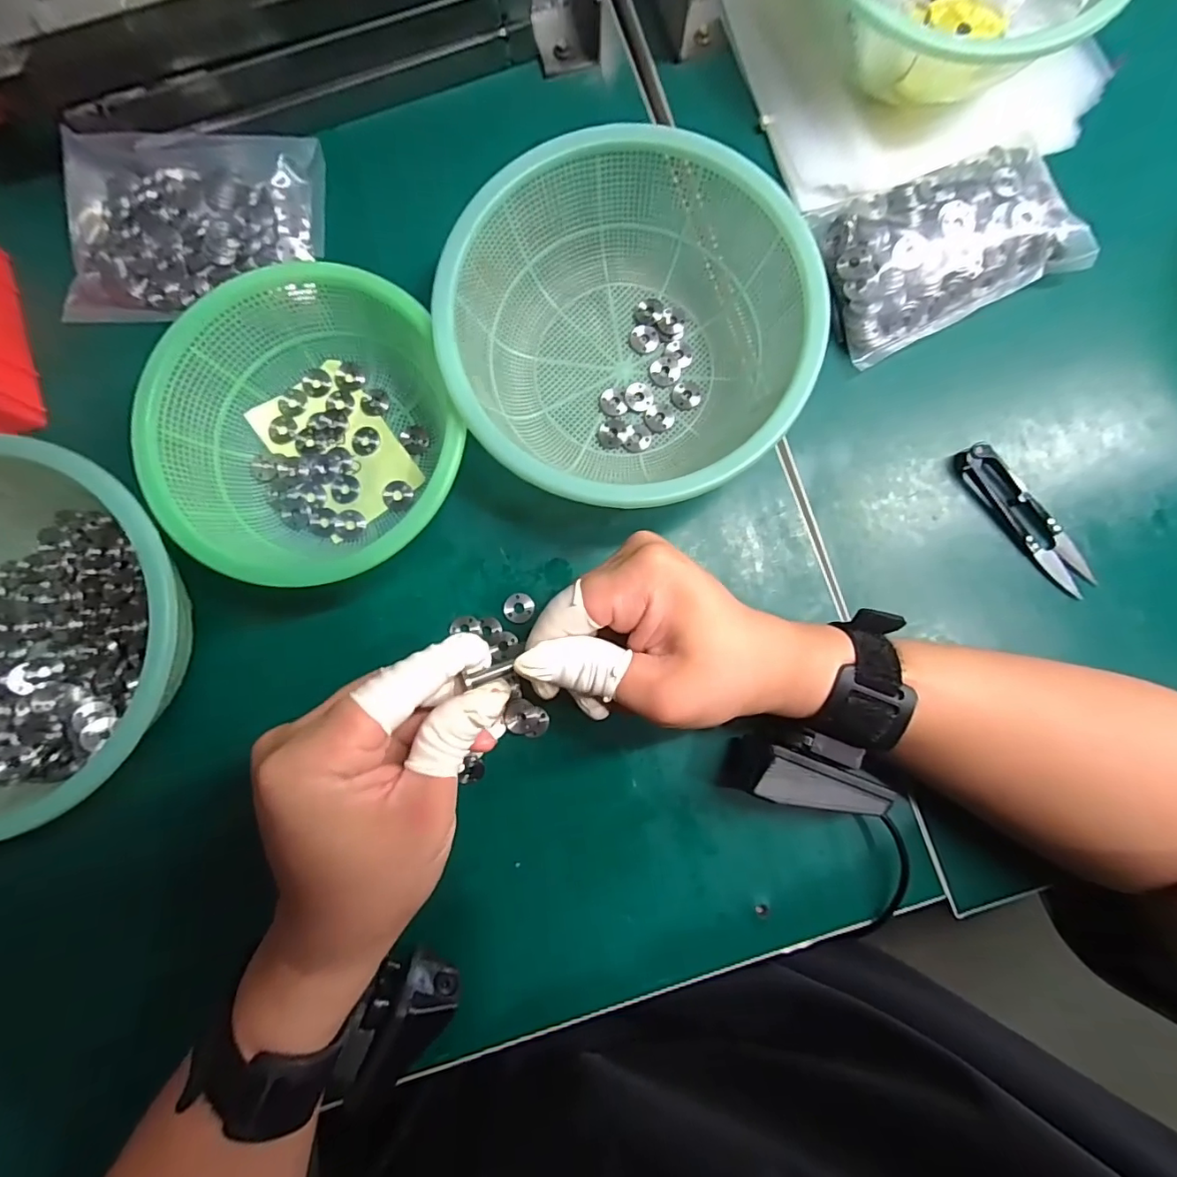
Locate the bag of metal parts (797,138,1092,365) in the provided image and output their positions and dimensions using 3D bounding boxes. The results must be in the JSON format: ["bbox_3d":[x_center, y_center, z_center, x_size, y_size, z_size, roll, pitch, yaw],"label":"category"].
[{"bbox_3d":[0.211,-0.199,0.307,0.142,0.037,0.089,-20,85,-3],"label":"bag of metal parts"}]

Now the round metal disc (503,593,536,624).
[{"bbox_3d":[-0.040,0.011,0.301,0.017,0.004,0.017,0,84,-1],"label":"round metal disc"}]

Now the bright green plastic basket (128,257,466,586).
[{"bbox_3d":[-0.148,-0.082,0.285,0.151,0.047,0.160,0,84,-1],"label":"bright green plastic basket"}]

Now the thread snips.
[{"bbox_3d":[0.253,-0.040,0.305,0.026,0.011,0.102,-34,86,-4],"label":"thread snips"}]

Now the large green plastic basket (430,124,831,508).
[{"bbox_3d":[0.020,-0.131,0.284,0.178,0.067,0.175,0,84,-1],"label":"large green plastic basket"}]

